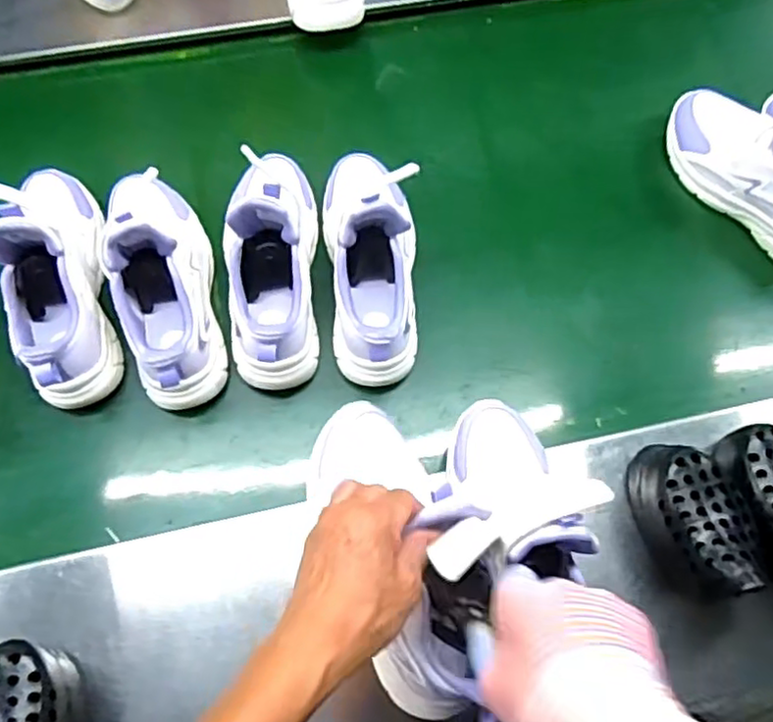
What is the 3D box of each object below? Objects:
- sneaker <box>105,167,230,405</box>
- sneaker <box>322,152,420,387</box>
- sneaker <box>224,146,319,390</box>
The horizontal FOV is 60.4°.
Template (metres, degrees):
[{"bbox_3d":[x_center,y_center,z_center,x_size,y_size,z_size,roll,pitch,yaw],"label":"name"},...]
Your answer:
[{"bbox_3d":[-0.209,-0.075,0.627,0.077,0.143,0.223,-13,74,-5],"label":"sneaker"},{"bbox_3d":[-0.012,-0.105,0.654,0.091,0.146,0.243,-4,73,-2],"label":"sneaker"},{"bbox_3d":[-0.108,-0.101,0.643,0.075,0.139,0.233,1,73,-1],"label":"sneaker"}]

